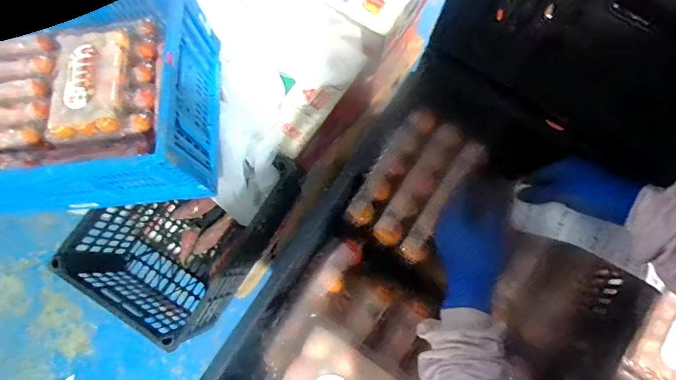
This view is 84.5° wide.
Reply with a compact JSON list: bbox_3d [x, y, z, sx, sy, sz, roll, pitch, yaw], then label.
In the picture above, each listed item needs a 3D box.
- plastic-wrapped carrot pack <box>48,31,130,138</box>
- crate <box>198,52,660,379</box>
[{"bbox_3d":[-0.474,-0.204,0.700,0.138,0.034,0.203,-2,79,-1],"label":"plastic-wrapped carrot pack"},{"bbox_3d":[0.132,0.174,0.517,0.389,0.158,0.601,34,80,6],"label":"crate"}]

